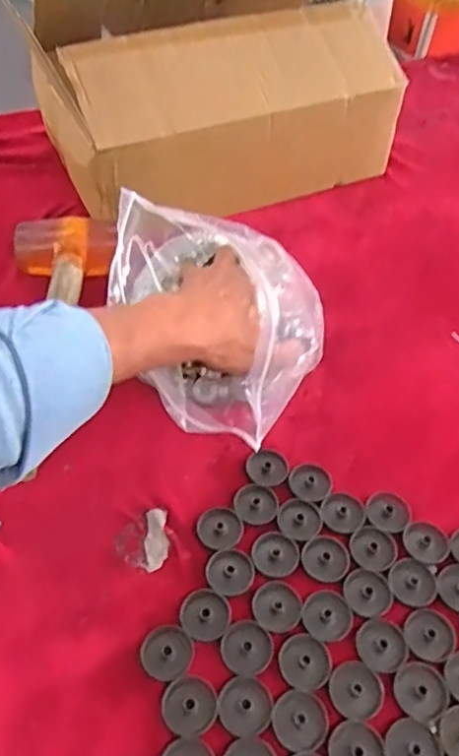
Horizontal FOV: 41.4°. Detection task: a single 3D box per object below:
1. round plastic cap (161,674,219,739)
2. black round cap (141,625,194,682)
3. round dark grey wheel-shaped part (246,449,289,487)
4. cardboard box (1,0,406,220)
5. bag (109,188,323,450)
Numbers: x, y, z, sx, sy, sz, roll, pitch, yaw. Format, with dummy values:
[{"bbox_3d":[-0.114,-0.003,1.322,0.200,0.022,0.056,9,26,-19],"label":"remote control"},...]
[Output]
[{"bbox_3d":[-0.024,0.200,0.370,0.033,0.004,0.033,2,50,-3],"label":"round plastic cap"},{"bbox_3d":[-0.040,0.178,0.392,0.032,0.004,0.033,2,50,-3],"label":"black round cap"},{"bbox_3d":[0.031,0.070,0.479,0.031,0.004,0.031,2,50,-3],"label":"round dark grey wheel-shaped part"},{"bbox_3d":[-0.020,-0.333,0.705,0.375,0.176,0.230,-20,54,-20],"label":"cardboard box"},{"bbox_3d":[-0.001,-0.061,0.487,0.161,0.122,0.217,-18,64,-19],"label":"bag"}]

